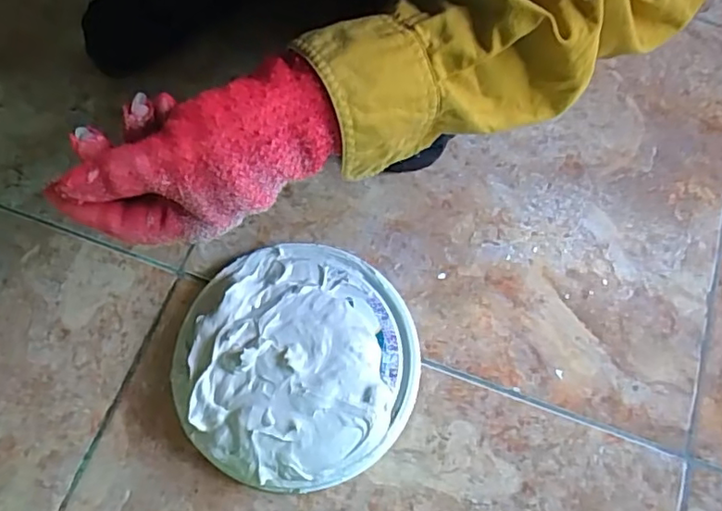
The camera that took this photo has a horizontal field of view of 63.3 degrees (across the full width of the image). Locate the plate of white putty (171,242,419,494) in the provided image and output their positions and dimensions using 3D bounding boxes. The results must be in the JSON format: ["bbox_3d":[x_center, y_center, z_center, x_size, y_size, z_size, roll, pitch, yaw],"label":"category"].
[{"bbox_3d":[-0.046,0.074,0.420,0.168,0.035,0.168,0,69,-1],"label":"plate of white putty"}]

